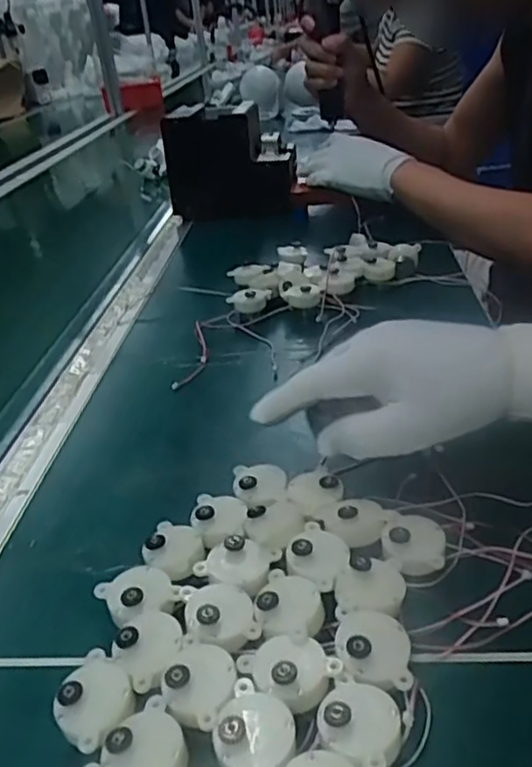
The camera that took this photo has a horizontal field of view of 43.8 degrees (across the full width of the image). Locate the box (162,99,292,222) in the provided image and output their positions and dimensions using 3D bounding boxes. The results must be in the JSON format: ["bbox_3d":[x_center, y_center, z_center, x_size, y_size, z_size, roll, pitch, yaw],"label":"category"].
[{"bbox_3d":[-0.052,-0.323,0.966,0.178,0.143,0.073,0,30,14],"label":"box"}]

